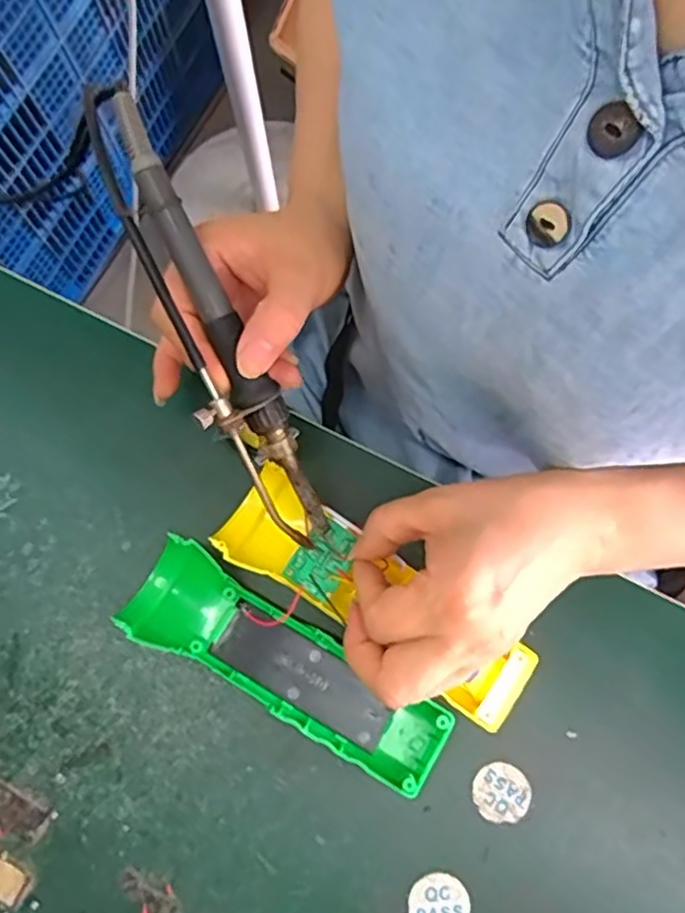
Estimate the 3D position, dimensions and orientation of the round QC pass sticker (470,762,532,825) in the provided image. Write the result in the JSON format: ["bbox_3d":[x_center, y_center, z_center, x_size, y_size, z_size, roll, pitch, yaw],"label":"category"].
[{"bbox_3d":[0.076,0.160,0.325,0.026,0.004,0.026,-2,73,5],"label":"round QC pass sticker"}]

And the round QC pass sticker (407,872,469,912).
[{"bbox_3d":[0.045,0.206,0.313,0.026,0.004,0.026,0,76,0],"label":"round QC pass sticker"}]

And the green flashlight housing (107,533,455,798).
[{"bbox_3d":[-0.027,0.098,0.330,0.162,0.025,0.048,28,77,7],"label":"green flashlight housing"}]

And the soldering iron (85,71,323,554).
[{"bbox_3d":[-0.057,-0.052,0.290,0.030,0.019,0.201,-26,104,-7],"label":"soldering iron"}]

